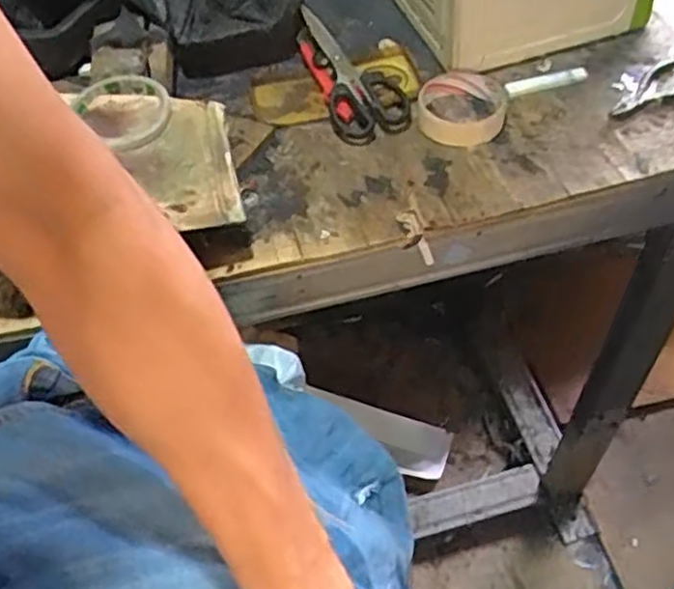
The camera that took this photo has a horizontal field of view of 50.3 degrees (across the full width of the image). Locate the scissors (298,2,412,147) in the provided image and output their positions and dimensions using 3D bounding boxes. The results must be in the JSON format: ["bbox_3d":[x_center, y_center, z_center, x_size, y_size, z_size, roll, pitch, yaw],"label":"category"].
[{"bbox_3d":[0.008,-0.216,0.699,0.072,0.016,0.169,-24,69,-13],"label":"scissors"}]

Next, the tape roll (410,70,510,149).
[{"bbox_3d":[0.112,-0.171,0.662,0.081,0.029,0.081,-3,52,4],"label":"tape roll"}]

